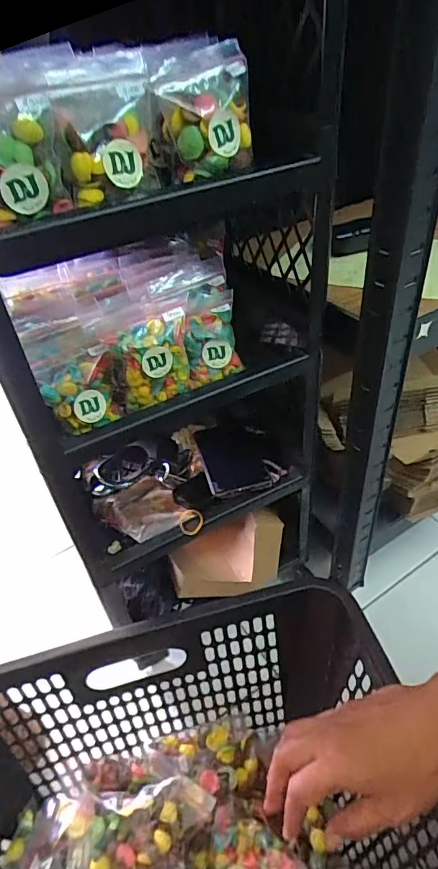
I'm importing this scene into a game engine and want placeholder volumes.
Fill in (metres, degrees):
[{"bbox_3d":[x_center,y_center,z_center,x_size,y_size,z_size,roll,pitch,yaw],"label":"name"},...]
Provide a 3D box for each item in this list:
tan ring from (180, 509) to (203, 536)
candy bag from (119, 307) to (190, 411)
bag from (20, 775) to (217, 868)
[{"bbox_3d":[-0.033,0.105,0.582,0.029,0.007,0.037,-9,41,-2],"label":"tan ring"},{"bbox_3d":[-0.057,-0.068,0.450,0.066,0.079,0.021,-27,45,-21],"label":"candy bag"},{"bbox_3d":[-0.101,0.390,0.476,0.188,0.050,0.086,-5,41,2],"label":"bag"}]

